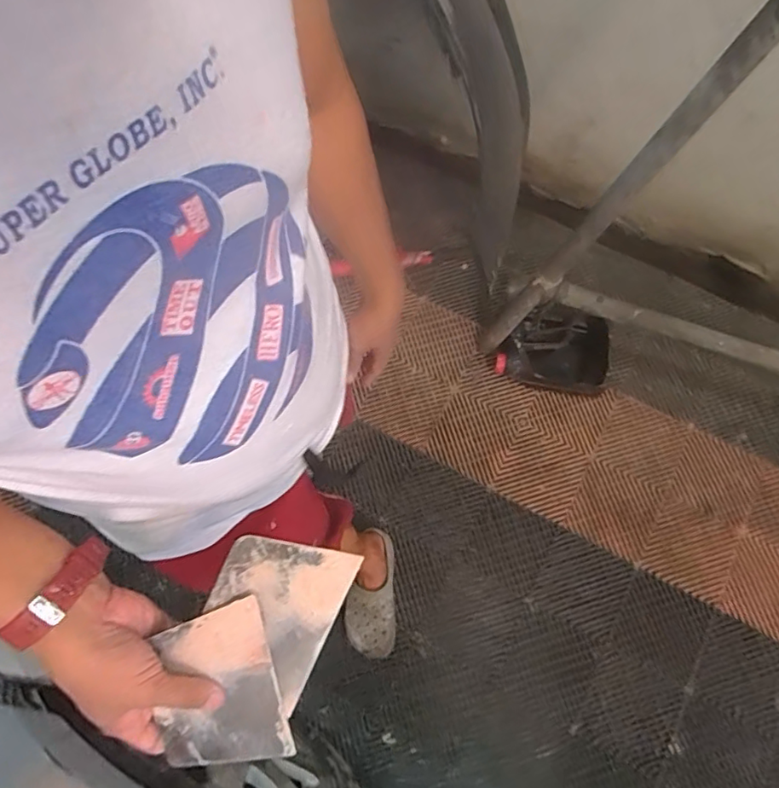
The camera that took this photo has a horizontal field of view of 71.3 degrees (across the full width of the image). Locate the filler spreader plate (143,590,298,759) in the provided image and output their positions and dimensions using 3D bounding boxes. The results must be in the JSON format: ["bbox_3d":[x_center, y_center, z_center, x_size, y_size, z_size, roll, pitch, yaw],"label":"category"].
[{"bbox_3d":[-0.138,0.238,0.432,0.094,0.006,0.140,-12,101,-4],"label":"filler spreader plate"}]

